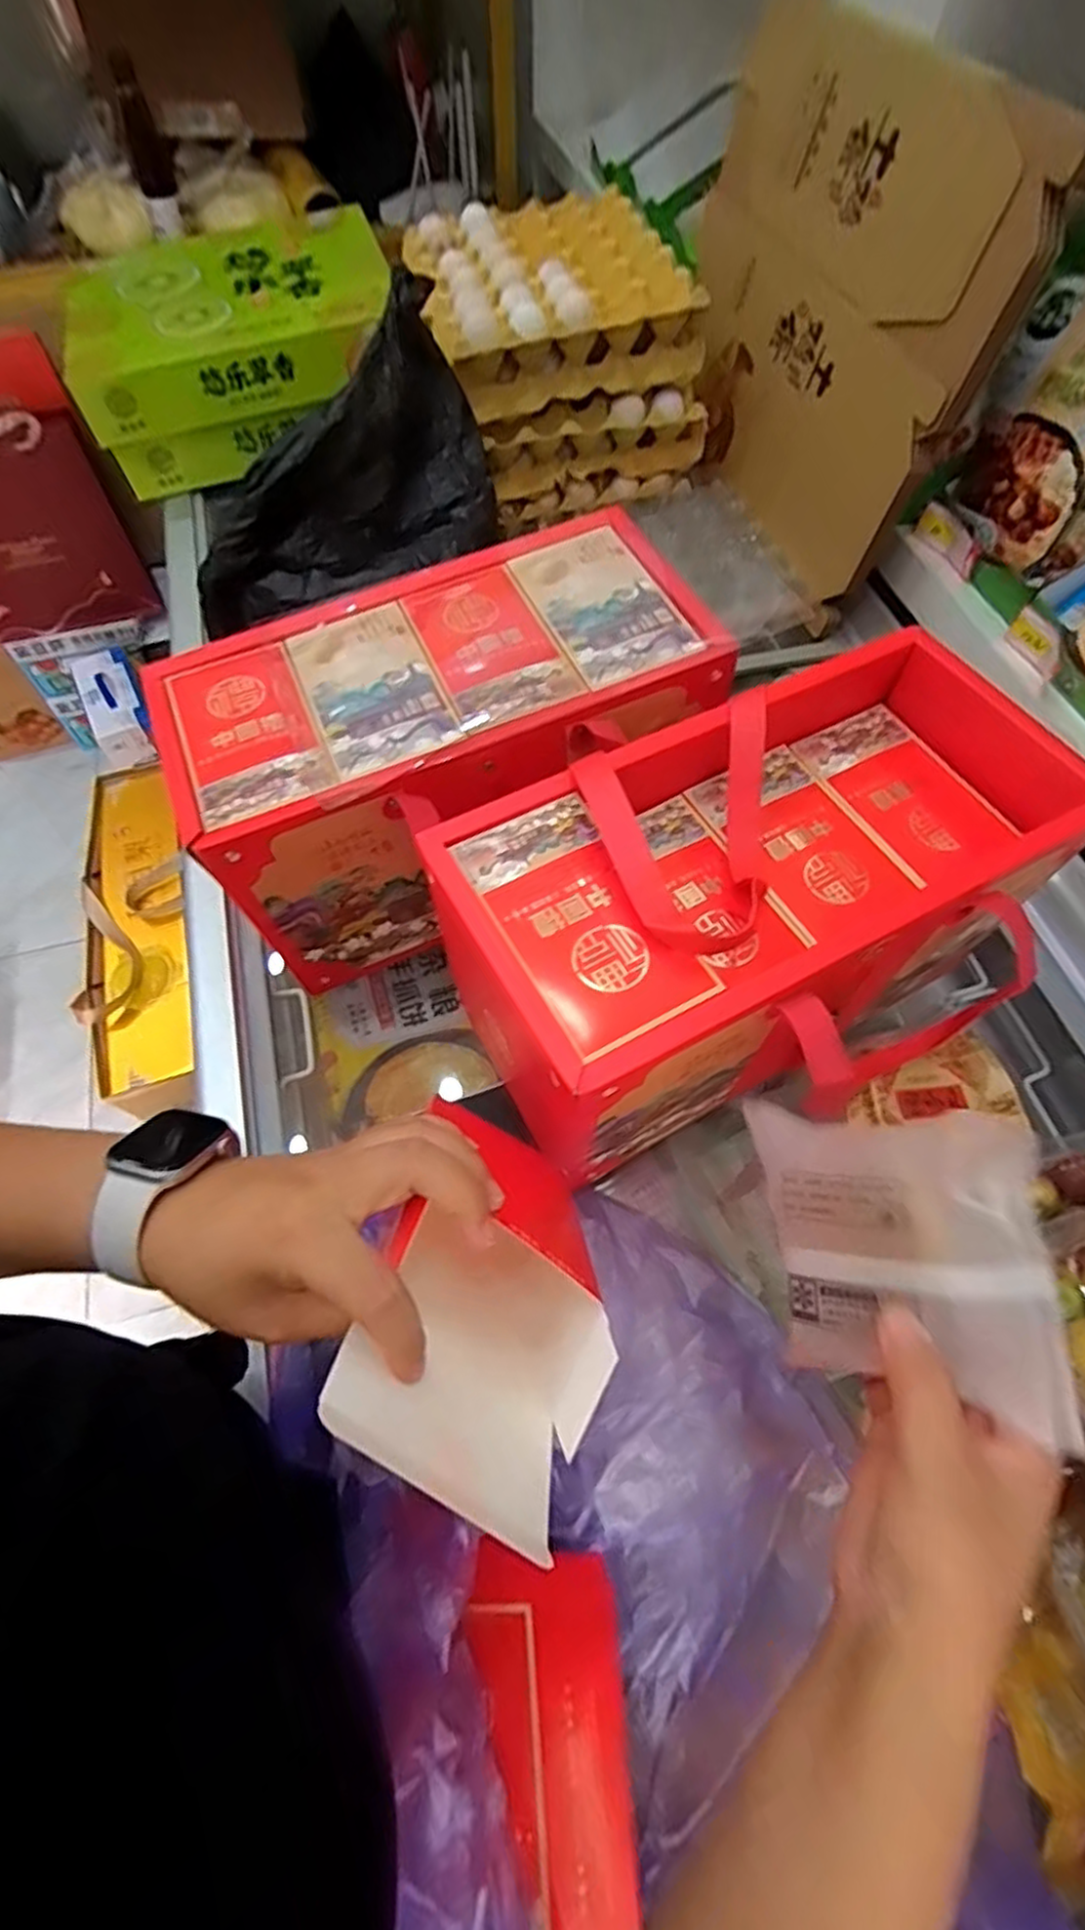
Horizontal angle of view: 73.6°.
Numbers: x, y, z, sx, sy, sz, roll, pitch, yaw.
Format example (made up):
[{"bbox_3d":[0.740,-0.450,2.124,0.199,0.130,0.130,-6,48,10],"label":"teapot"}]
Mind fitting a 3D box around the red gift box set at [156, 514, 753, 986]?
[{"bbox_3d":[-0.080,-0.176,0.615,0.404,0.207,0.206,-20,64,-11],"label":"red gift box set"}]

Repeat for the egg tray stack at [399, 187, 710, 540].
[{"bbox_3d":[0.018,-0.721,0.864,0.315,0.198,0.279,-18,63,-10],"label":"egg tray stack"}]

